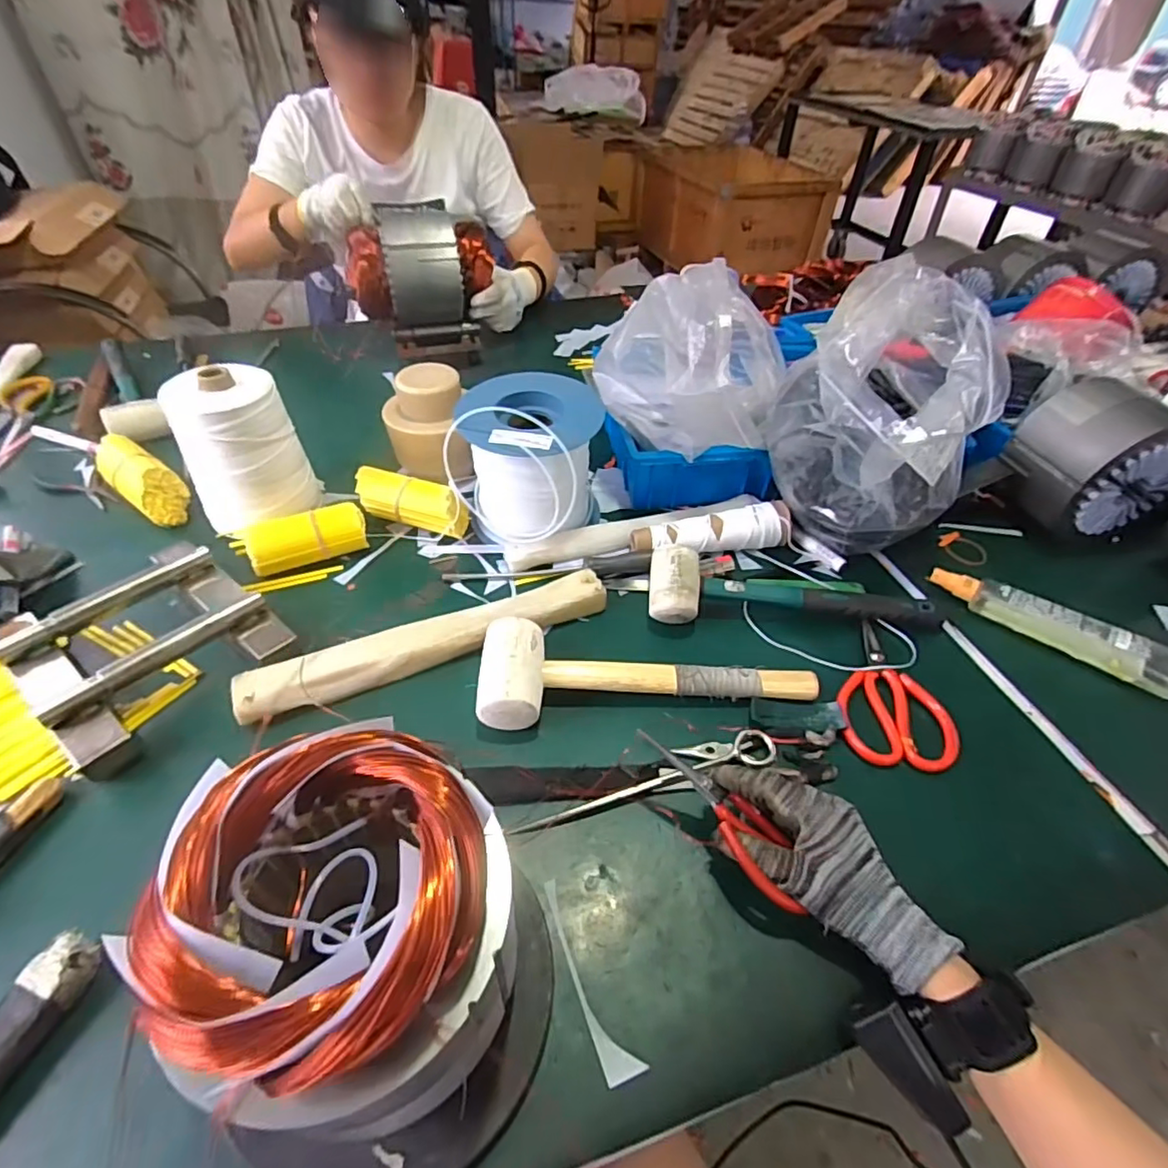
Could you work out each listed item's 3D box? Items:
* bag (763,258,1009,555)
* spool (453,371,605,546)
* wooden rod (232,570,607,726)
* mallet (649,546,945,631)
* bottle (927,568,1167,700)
[{"bbox_3d":[0.274,-0.143,0.581,0.183,0.237,0.156,-8,46,-10],"label":"bag"},{"bbox_3d":[-0.061,-0.123,0.643,0.158,0.146,0.126,-2,45,-5],"label":"spool"},{"bbox_3d":[-0.135,0.054,0.552,0.329,0.033,0.042,-18,49,-20],"label":"wooden rod"},{"bbox_3d":[0.208,0.004,0.595,0.300,0.048,0.069,1,45,-1],"label":"mallet"},{"bbox_3d":[0.452,0.039,0.586,0.218,0.043,0.050,28,50,23],"label":"bottle"}]

